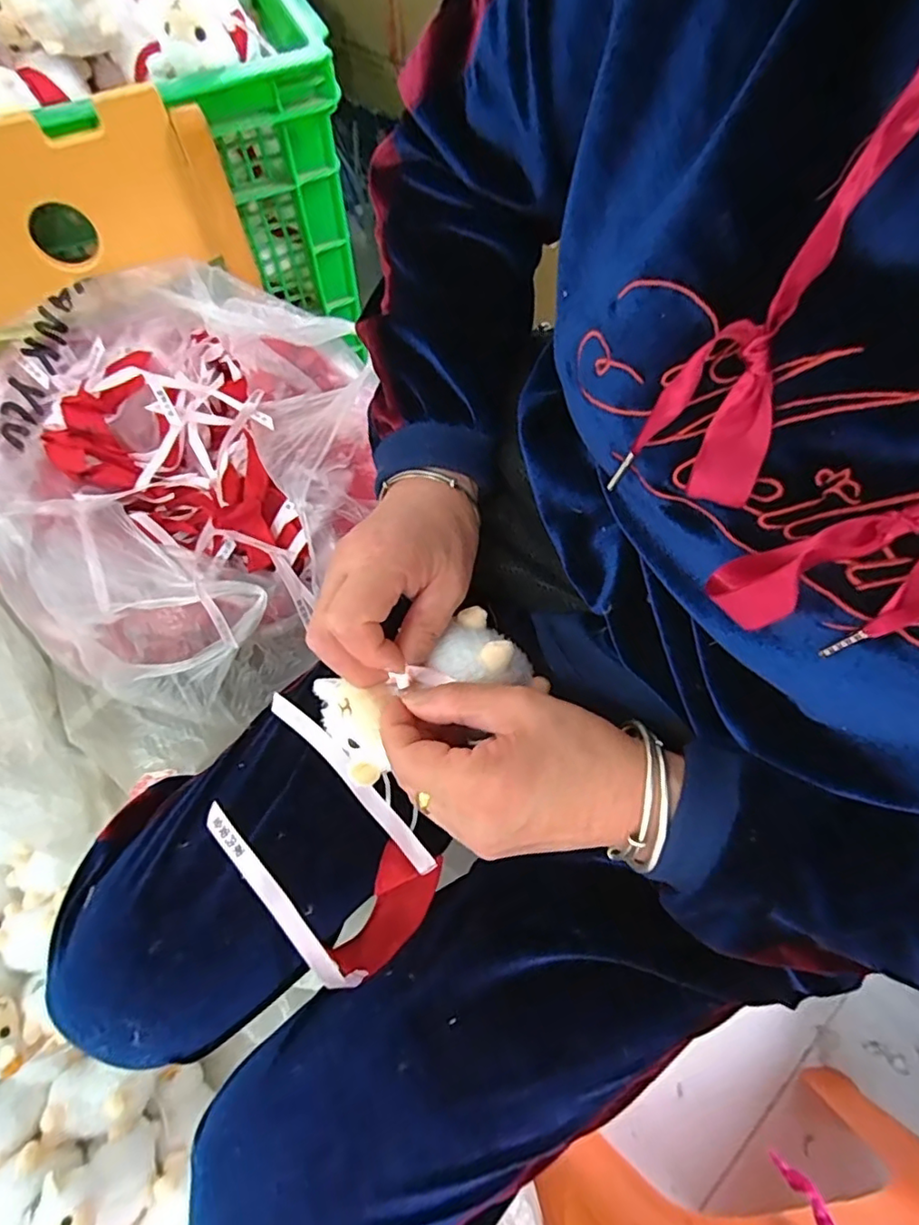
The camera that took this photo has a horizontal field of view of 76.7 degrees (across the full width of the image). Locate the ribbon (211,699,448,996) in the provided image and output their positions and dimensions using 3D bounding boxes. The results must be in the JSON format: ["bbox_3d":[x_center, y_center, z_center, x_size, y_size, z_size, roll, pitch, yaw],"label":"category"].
[{"bbox_3d":[-0.080,0.132,0.334,0.143,0.076,0.083,41,72,16],"label":"ribbon"}]

